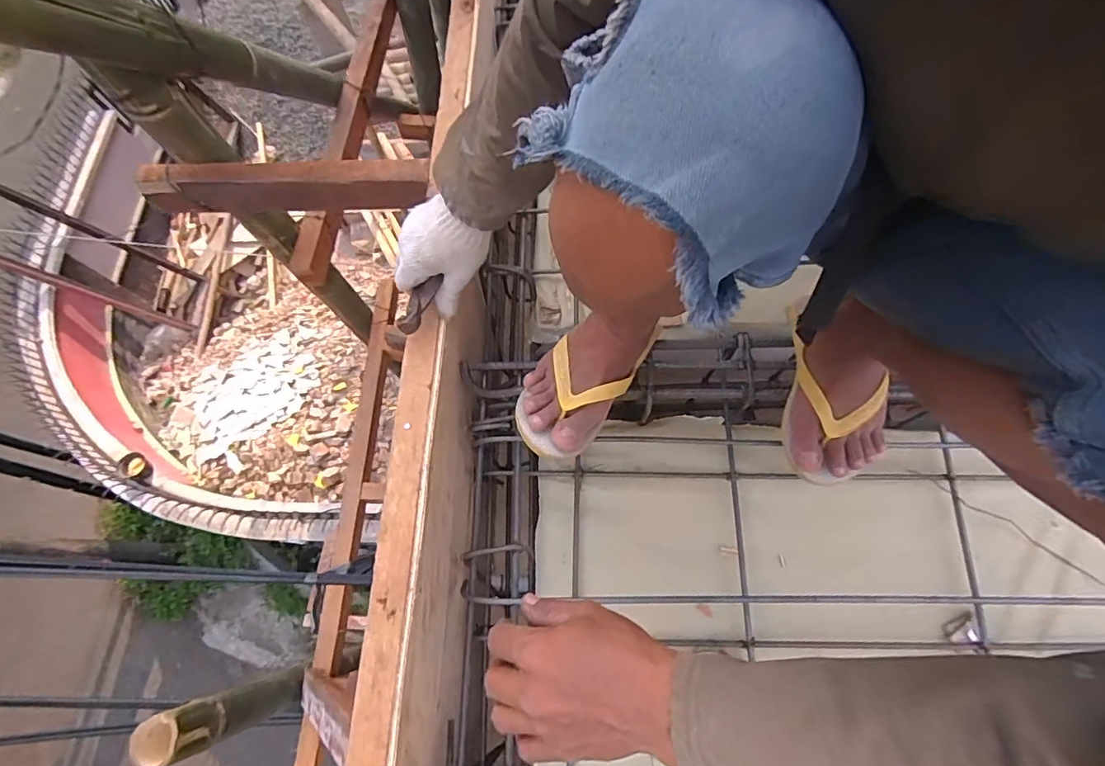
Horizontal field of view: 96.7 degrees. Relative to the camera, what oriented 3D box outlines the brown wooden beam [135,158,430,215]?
[{"bbox_3d":[-0.352,-0.261,0.655,0.382,0.072,0.034,1,70,3],"label":"brown wooden beam"}]

